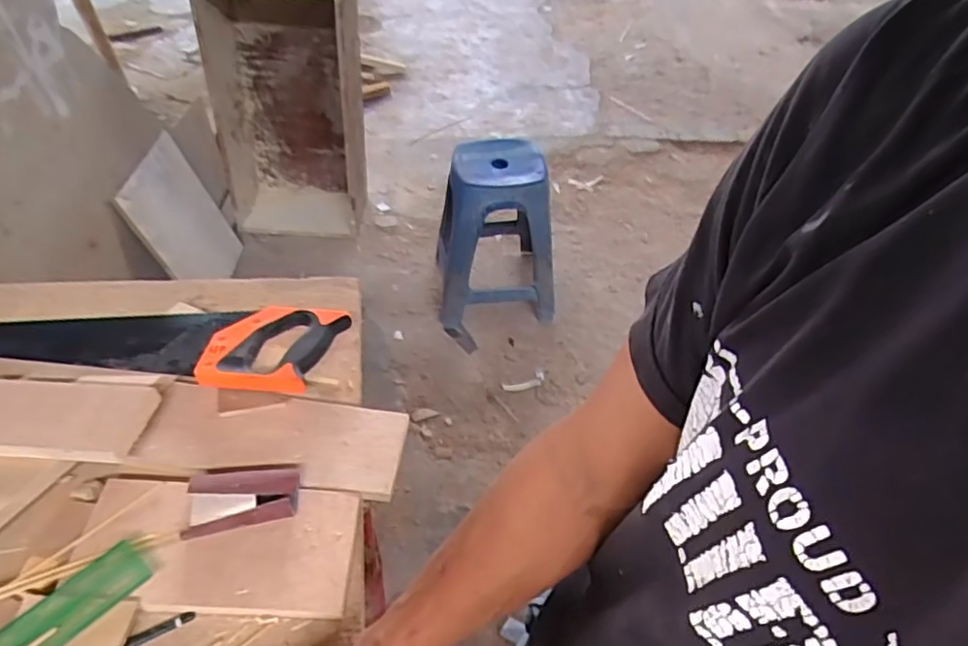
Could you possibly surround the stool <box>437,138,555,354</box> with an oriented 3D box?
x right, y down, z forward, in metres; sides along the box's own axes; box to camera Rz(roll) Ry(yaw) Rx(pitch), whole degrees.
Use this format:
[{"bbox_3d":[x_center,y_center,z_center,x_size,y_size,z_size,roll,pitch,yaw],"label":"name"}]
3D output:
[{"bbox_3d":[0.036,-0.254,1.891,0.339,0.499,0.417,-3,46,-8],"label":"stool"}]

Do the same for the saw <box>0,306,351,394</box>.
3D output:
[{"bbox_3d":[-0.419,0.008,0.735,0.500,0.042,0.121,8,46,3],"label":"saw"}]

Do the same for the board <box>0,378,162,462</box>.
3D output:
[{"bbox_3d":[-0.443,0.094,0.636,0.197,0.020,0.091,2,44,3],"label":"board"}]

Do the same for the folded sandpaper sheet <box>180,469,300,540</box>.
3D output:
[{"bbox_3d":[-0.232,0.168,0.603,0.105,0.032,0.057,-10,48,-14],"label":"folded sandpaper sheet"}]

